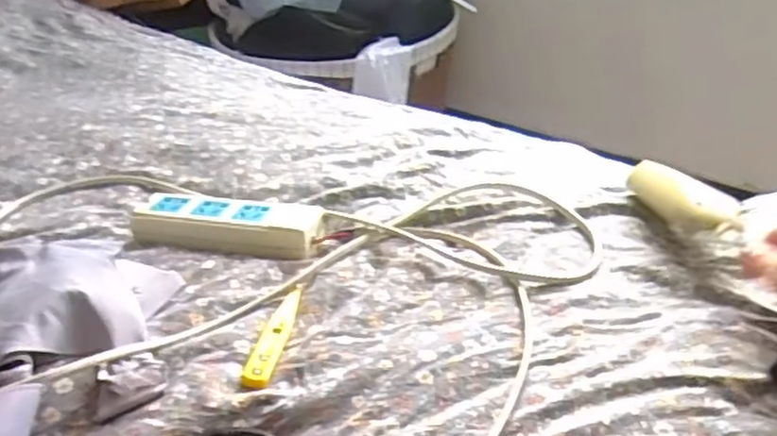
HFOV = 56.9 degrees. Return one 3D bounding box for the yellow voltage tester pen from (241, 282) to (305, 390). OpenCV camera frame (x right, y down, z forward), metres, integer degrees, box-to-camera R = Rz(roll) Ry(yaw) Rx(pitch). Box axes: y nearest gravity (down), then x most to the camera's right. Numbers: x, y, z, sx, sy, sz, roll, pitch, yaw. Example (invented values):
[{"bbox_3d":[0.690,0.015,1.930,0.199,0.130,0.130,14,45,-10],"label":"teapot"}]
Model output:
[{"bbox_3d":[-0.087,0.092,0.573,0.021,0.011,0.110,6,33,8],"label":"yellow voltage tester pen"}]

